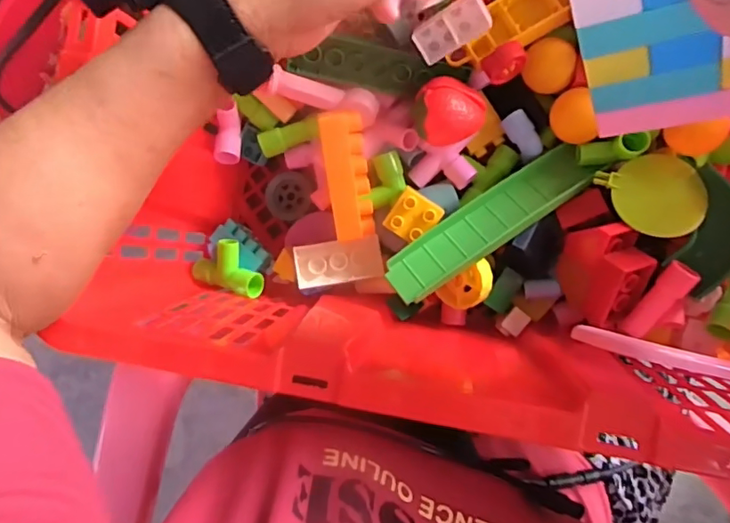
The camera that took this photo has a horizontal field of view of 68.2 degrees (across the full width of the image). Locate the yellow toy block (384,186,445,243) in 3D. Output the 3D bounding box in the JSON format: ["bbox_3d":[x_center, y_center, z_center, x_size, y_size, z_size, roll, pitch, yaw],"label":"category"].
[{"bbox_3d":[0.034,-0.031,0.380,0.031,0.028,0.032,34,93,5],"label":"yellow toy block"}]

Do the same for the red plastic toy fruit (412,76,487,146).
[{"bbox_3d":[0.057,-0.103,0.373,0.044,0.039,0.044,0,90,6],"label":"red plastic toy fruit"}]

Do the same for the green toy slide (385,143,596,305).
[{"bbox_3d":[0.086,-0.028,0.370,0.156,0.037,0.036,-34,87,5],"label":"green toy slide"}]

